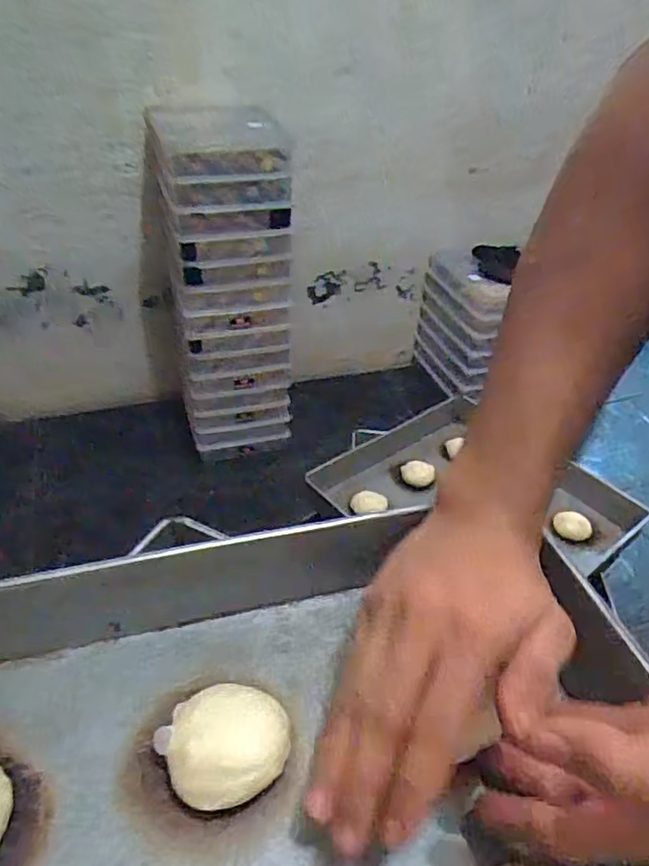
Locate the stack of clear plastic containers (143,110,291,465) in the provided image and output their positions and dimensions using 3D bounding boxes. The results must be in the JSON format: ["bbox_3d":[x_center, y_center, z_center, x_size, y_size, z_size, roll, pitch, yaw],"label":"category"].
[{"bbox_3d":[-0.259,-0.354,1.668,0.320,0.867,0.423,-4,40,-10],"label":"stack of clear plastic containers"}]

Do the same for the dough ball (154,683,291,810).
[{"bbox_3d":[-0.048,0.153,0.297,0.059,0.030,0.052,-17,44,-24],"label":"dough ball"}]

